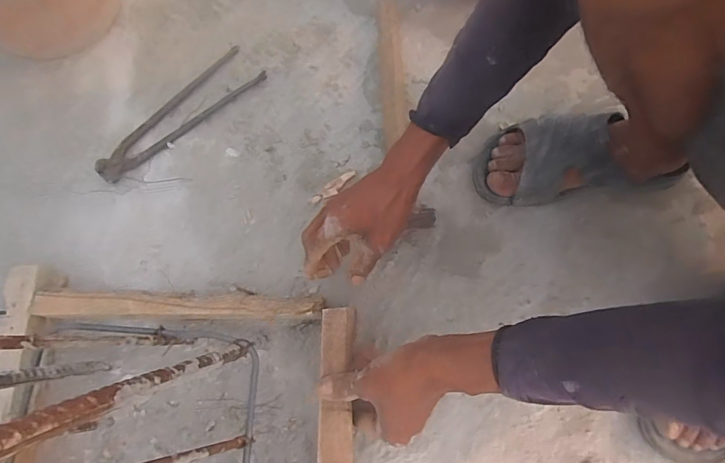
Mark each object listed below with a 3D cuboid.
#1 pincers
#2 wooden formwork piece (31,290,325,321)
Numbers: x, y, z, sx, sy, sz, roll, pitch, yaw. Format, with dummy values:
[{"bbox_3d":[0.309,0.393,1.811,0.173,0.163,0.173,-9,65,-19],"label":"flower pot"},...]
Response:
[{"bbox_3d":[-0.243,-0.156,0.576,0.241,0.012,0.062,-41,81,-11],"label":"pincers"},{"bbox_3d":[-0.200,0.083,0.497,0.306,0.060,0.034,1,76,-2],"label":"wooden formwork piece"}]

